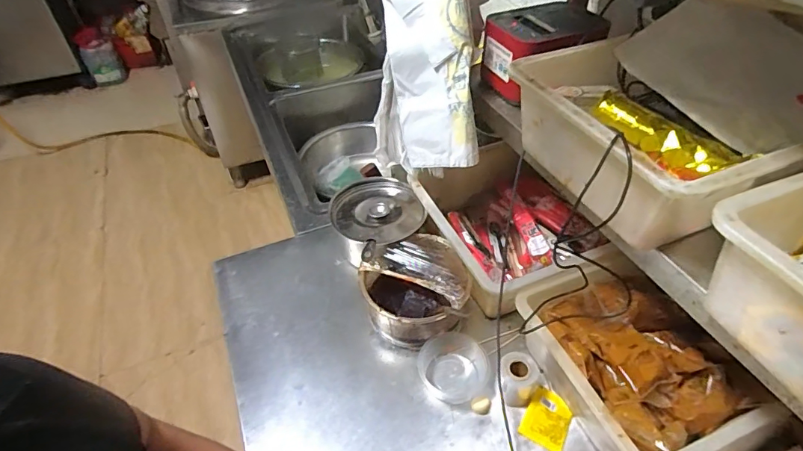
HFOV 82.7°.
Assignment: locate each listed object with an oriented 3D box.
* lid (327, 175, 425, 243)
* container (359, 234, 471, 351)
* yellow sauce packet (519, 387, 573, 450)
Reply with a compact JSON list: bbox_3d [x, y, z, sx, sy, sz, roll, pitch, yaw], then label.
[{"bbox_3d":[-0.044,-0.028,0.845,0.163,0.038,0.178,-1,45,1],"label":"lid"},{"bbox_3d":[0.022,0.110,0.754,0.162,0.107,0.169,-1,45,1],"label":"container"},{"bbox_3d":[0.208,0.276,0.650,0.058,0.009,0.078,22,50,22],"label":"yellow sauce packet"}]

